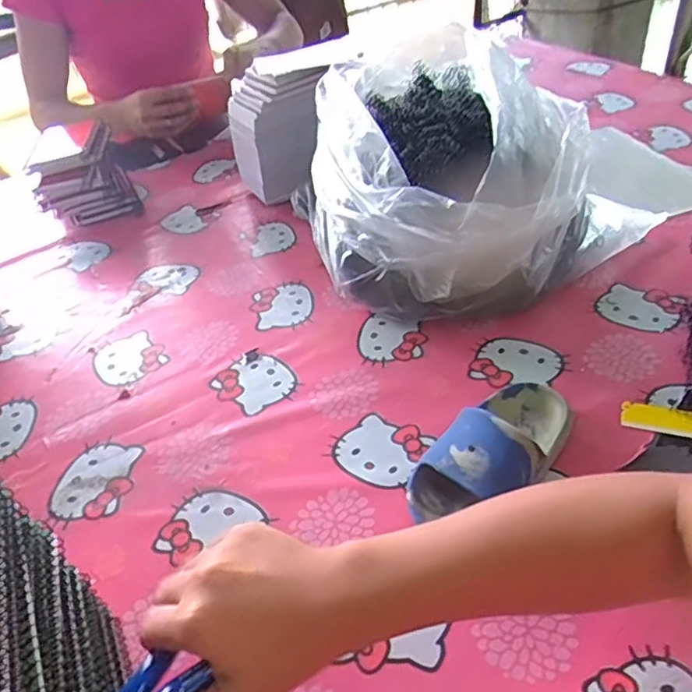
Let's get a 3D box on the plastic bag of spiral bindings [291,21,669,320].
[{"bbox_3d":[0.110,-0.206,0.697,0.344,0.161,0.354,-30,46,-23],"label":"plastic bag of spiral bindings"}]

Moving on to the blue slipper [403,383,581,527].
[{"bbox_3d":[0.122,0.079,0.487,0.077,0.064,0.162,30,54,35],"label":"blue slipper"}]

